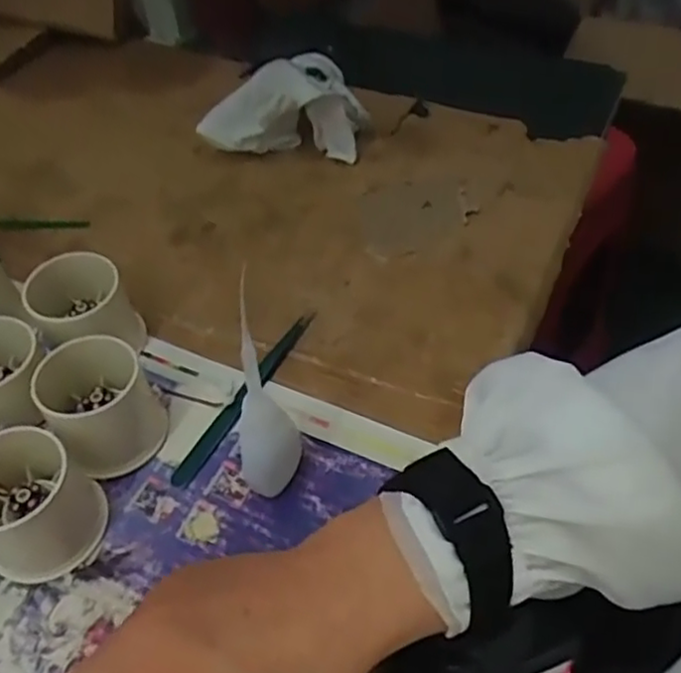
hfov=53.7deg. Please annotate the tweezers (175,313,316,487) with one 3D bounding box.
[{"bbox_3d":[-0.051,0.029,0.371,0.013,0.004,0.125,22,55,19],"label":"tweezers"}]

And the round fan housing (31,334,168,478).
[{"bbox_3d":[-0.125,0.032,0.346,0.054,0.043,0.067,-30,56,-21],"label":"round fan housing"}]

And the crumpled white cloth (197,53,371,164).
[{"bbox_3d":[-0.040,-0.180,0.506,0.118,0.057,0.086,4,51,5],"label":"crumpled white cloth"}]

